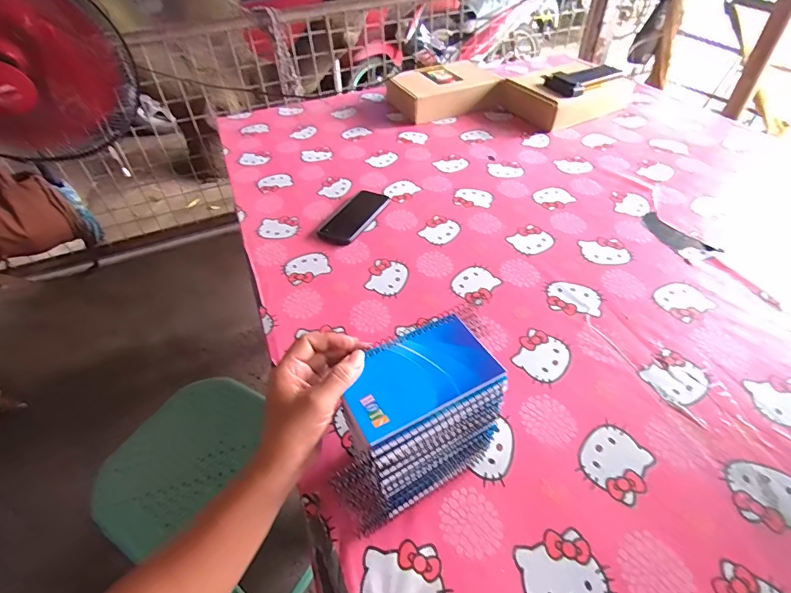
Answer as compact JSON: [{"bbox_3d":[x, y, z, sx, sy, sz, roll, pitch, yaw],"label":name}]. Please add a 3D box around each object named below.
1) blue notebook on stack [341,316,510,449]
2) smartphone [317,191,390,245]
[{"bbox_3d":[0.020,0.066,0.365,0.131,0.009,0.080,-23,49,-18],"label":"blue notebook on stack"},{"bbox_3d":[-0.086,-0.161,0.836,0.087,0.011,0.170,21,51,22],"label":"smartphone"}]

